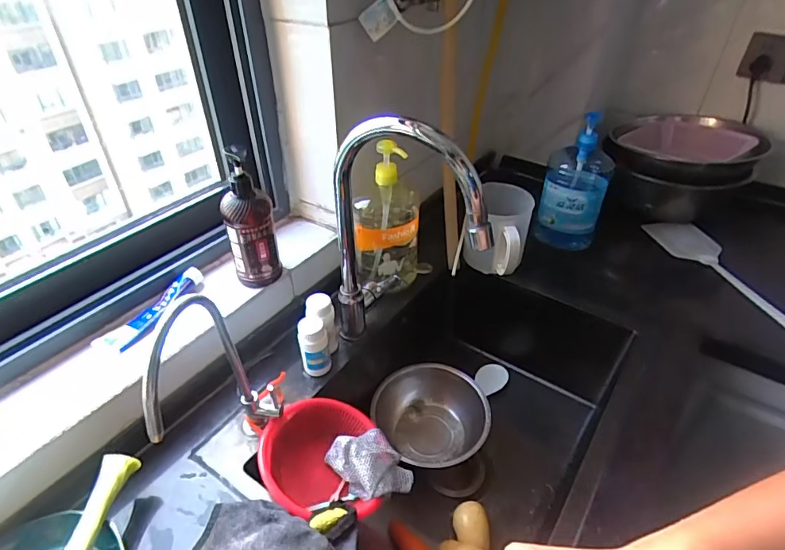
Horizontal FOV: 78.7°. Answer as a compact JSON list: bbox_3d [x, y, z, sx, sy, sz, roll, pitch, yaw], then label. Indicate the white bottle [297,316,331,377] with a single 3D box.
[{"bbox_3d":[-0.116,0.109,0.714,0.043,0.090,0.043,-12,40,-16],"label":"white bottle"}]

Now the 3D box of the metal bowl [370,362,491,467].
[{"bbox_3d":[0.074,0.260,0.854,0.171,0.087,0.191,-25,45,-29],"label":"metal bowl"}]

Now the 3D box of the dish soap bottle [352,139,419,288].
[{"bbox_3d":[-0.008,-0.100,0.827,0.111,0.249,0.095,3,38,3],"label":"dish soap bottle"}]

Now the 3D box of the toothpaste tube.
[{"bbox_3d":[-0.343,0.047,0.699,0.051,0.027,0.172,19,42,22],"label":"toothpaste tube"}]

